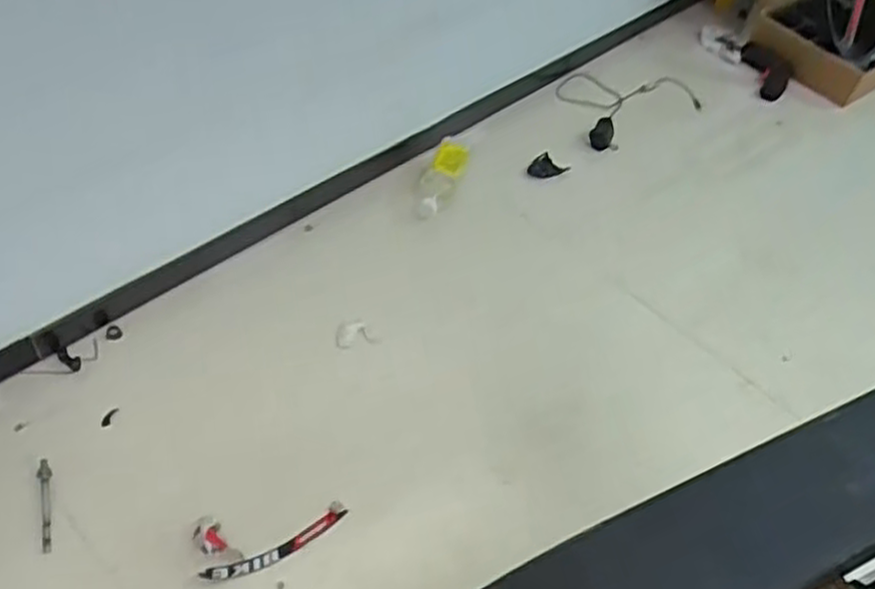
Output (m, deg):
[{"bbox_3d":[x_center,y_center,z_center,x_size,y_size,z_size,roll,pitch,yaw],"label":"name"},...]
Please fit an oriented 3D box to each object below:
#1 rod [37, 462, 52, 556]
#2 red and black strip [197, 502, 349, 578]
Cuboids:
[{"bbox_3d":[-0.447,0.238,0.880,0.015,0.012,0.114,-12,53,-18],"label":"rod"},{"bbox_3d":[-0.180,0.286,0.876,0.172,0.009,0.029,-24,58,-25],"label":"red and black strip"}]

